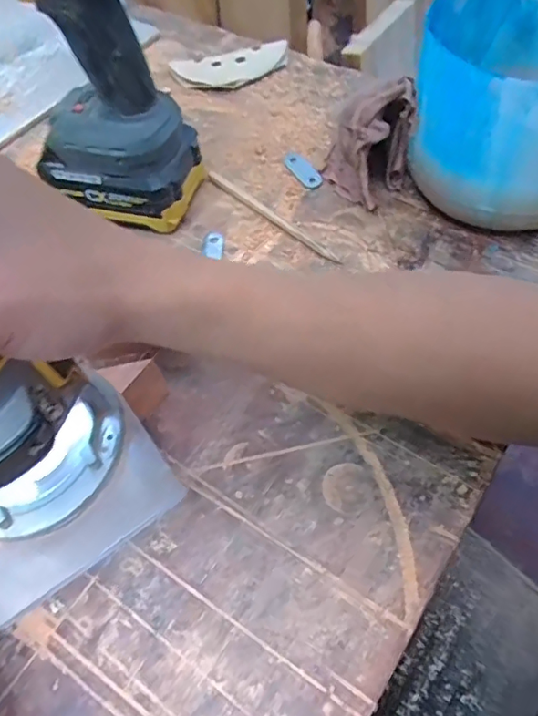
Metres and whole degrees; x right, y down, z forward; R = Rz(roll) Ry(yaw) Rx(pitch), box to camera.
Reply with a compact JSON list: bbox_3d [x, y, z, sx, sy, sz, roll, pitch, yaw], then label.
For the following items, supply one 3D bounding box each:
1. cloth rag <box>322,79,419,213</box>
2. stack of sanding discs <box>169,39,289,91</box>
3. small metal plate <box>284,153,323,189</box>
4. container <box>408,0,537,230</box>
[{"bbox_3d":[0.073,-0.161,0.388,0.062,0.084,0.070,6,58,8],"label":"cloth rag"},{"bbox_3d":[-0.036,-0.288,0.519,0.116,0.011,0.061,-12,57,-4],"label":"stack of sanding discs"},{"bbox_3d":[0.027,-0.157,0.437,0.016,0.004,0.048,-30,60,-15],"label":"small metal plate"},{"bbox_3d":[0.174,-0.170,0.364,0.145,0.118,0.147,-2,57,3],"label":"container"}]

